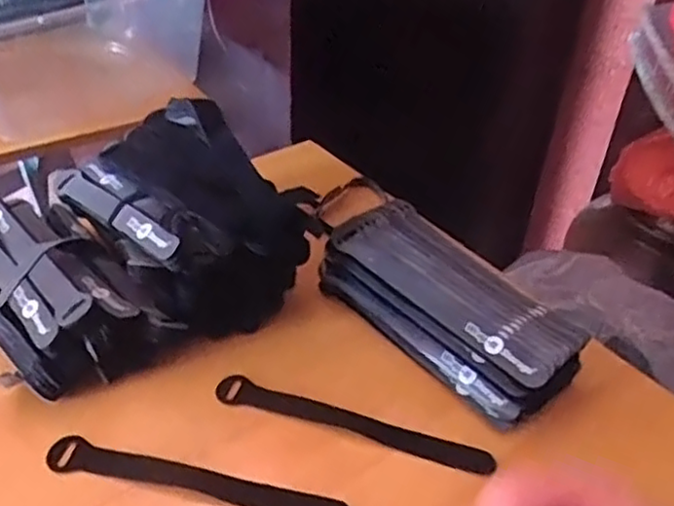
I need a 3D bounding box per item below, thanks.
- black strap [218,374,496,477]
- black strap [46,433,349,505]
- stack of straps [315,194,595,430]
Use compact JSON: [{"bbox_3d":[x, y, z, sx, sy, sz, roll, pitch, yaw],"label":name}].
[{"bbox_3d":[0.010,0.120,0.484,0.198,0.006,0.025,14,40,12],"label":"black strap"},{"bbox_3d":[-0.090,0.148,0.444,0.197,0.004,0.023,10,39,8],"label":"black strap"},{"bbox_3d":[0.090,0.040,0.541,0.088,0.059,0.203,-29,49,-35],"label":"stack of straps"}]

